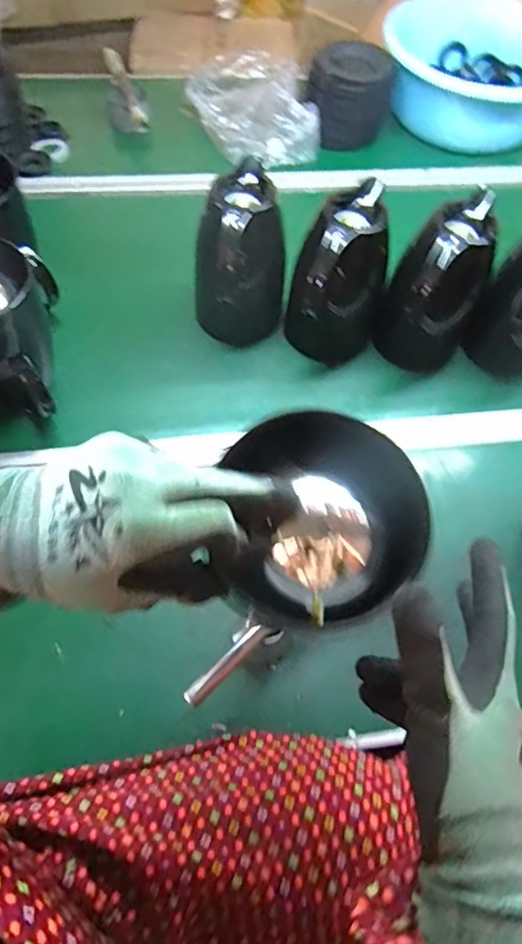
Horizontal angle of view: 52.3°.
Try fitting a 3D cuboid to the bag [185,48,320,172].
[{"bbox_3d":[-0.017,-0.683,0.988,0.214,0.082,0.290,-10,62,-9],"label":"bag"}]

